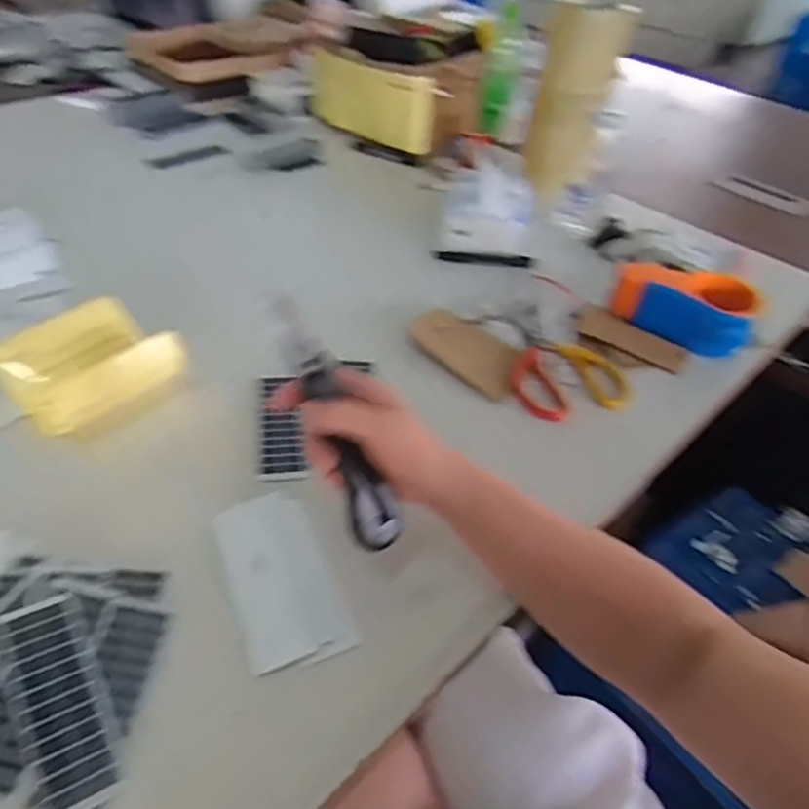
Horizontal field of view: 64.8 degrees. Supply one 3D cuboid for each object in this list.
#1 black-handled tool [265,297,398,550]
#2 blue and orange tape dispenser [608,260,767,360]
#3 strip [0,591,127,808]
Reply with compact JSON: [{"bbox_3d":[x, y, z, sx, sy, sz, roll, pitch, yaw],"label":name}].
[{"bbox_3d":[-0.046,0.012,0.430,0.031,0.187,0.027,-29,8,-32],"label":"black-handled tool"},{"bbox_3d":[0.324,-0.119,0.733,0.154,0.061,0.082,27,47,21],"label":"blue and orange tape dispenser"},{"bbox_3d":[-0.213,0.179,0.393,0.048,0.004,0.133,-16,53,-33],"label":"strip"}]

